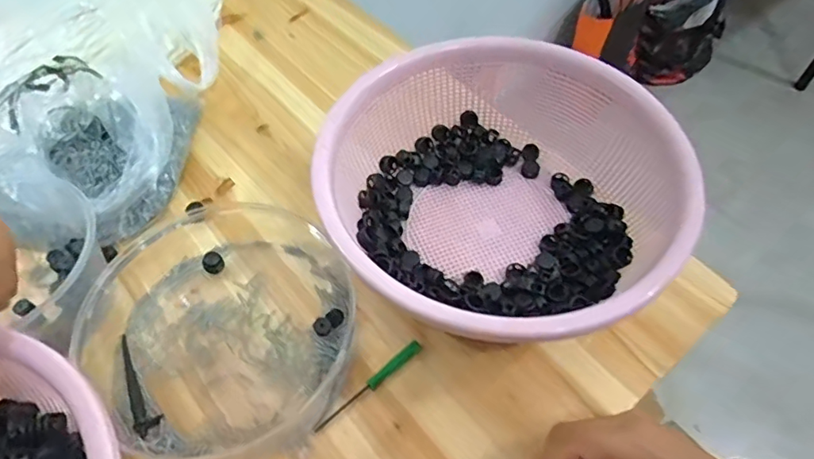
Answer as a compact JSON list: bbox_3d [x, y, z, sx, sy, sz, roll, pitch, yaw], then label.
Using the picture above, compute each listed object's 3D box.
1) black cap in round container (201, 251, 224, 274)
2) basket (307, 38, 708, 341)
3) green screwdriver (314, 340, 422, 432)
[{"bbox_3d":[-0.167,0.030,0.459,0.016,0.015,0.018,-36,62,-19],"label":"black cap in round container"},{"bbox_3d":[0.072,-0.027,0.441,0.275,0.107,0.268,-1,57,2],"label":"basket"},{"bbox_3d":[-0.028,0.117,0.400,0.098,0.004,0.010,-37,63,-19],"label":"green screwdriver"}]

